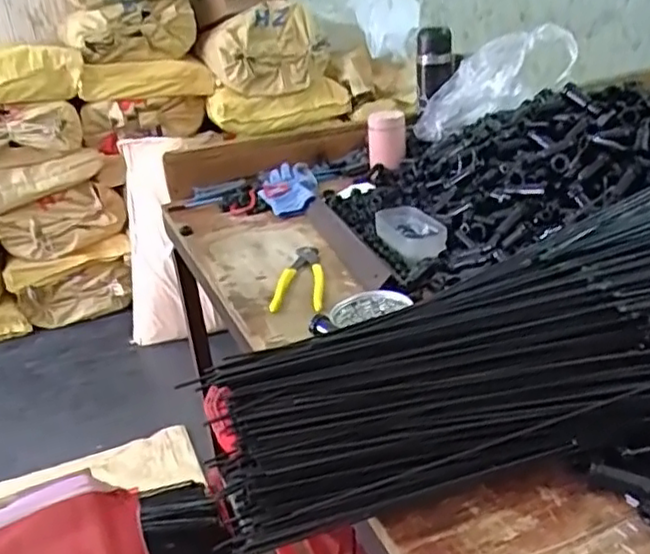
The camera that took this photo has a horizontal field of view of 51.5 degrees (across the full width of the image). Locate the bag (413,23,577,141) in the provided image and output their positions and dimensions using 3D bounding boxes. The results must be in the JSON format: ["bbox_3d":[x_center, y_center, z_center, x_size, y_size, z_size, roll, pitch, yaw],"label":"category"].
[{"bbox_3d":[0.271,-0.324,1.127,0.286,0.108,0.074,-27,20,24],"label":"bag"}]

